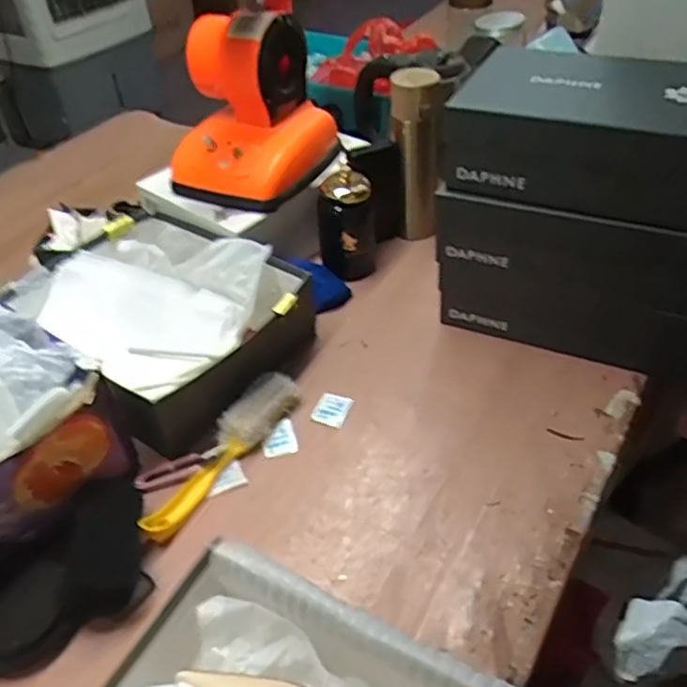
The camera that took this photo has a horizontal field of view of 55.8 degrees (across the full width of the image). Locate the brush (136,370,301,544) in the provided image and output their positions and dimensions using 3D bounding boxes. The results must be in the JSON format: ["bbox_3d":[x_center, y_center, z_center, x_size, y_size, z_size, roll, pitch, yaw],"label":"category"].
[{"bbox_3d":[-0.132,0.114,0.696,0.045,0.035,0.226,25,51,28],"label":"brush"}]

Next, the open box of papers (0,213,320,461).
[{"bbox_3d":[-0.226,-0.039,0.820,0.334,0.088,0.273,30,53,31],"label":"open box of papers"}]

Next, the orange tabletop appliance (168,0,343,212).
[{"bbox_3d":[-0.132,-0.325,0.877,0.172,0.197,0.197,19,48,23],"label":"orange tabletop appliance"}]

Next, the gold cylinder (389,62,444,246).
[{"bbox_3d":[0.102,-0.262,0.916,0.063,0.232,0.062,-6,43,-1],"label":"gold cylinder"}]

